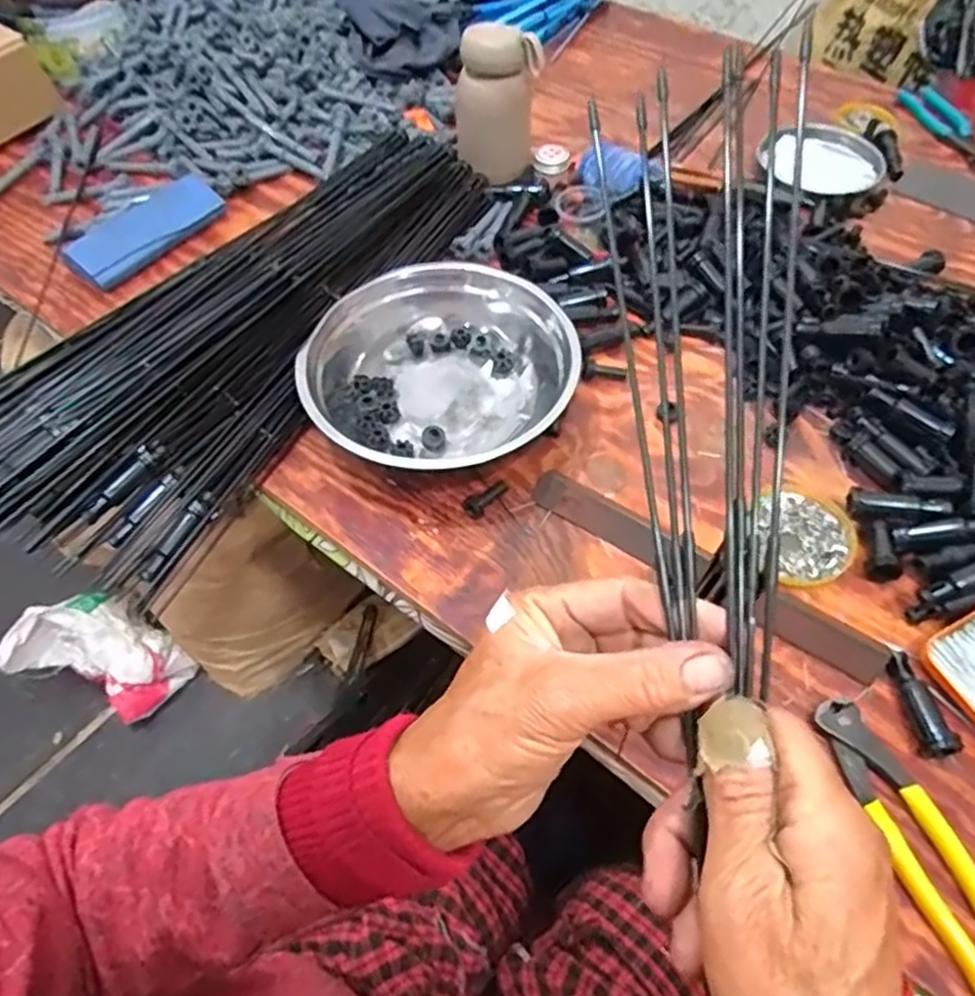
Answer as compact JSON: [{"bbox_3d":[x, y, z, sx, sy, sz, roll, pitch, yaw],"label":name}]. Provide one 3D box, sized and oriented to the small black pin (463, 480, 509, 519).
[{"bbox_3d":[-0.001,-0.002,0.551,0.014,0.015,0.042,33,63,20],"label":"small black pin"}]

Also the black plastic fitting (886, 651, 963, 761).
[{"bbox_3d":[0.276,0.130,0.451,0.020,0.017,0.066,-7,57,-4],"label":"black plastic fitting"}]

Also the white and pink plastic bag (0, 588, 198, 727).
[{"bbox_3d":[-0.651,0.273,1.181,0.236,0.124,0.184,28,61,18],"label":"white and pink plastic bag"}]

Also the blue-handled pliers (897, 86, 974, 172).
[{"bbox_3d":[0.548,-0.446,0.842,0.045,0.023,0.161,-11,57,-7],"label":"blue-handled pliers"}]

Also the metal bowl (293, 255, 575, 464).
[{"bbox_3d":[-0.044,-0.099,0.581,0.214,0.074,0.202,0,56,1],"label":"metal bowl"}]

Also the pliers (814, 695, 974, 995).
[{"bbox_3d":[0.247,0.198,0.415,0.039,0.017,0.163,-20,58,-12],"label":"pliers"}]

